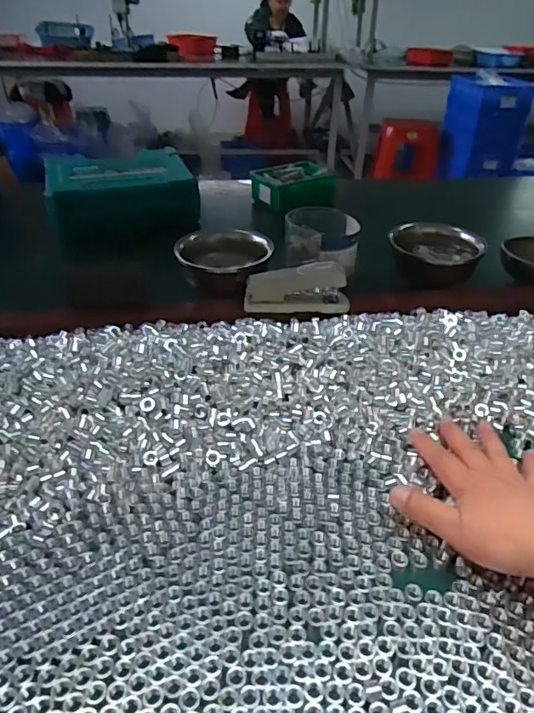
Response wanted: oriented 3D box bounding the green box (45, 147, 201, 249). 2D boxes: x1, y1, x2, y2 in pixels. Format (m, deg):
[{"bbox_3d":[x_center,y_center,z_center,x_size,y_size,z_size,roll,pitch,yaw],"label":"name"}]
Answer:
[{"bbox_3d":[-0.258,-0.297,0.897,0.244,0.073,0.206,-10,38,-17],"label":"green box"}]

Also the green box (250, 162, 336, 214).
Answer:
[{"bbox_3d":[0.057,-0.331,0.984,0.152,0.054,0.114,-20,41,-26],"label":"green box"}]

